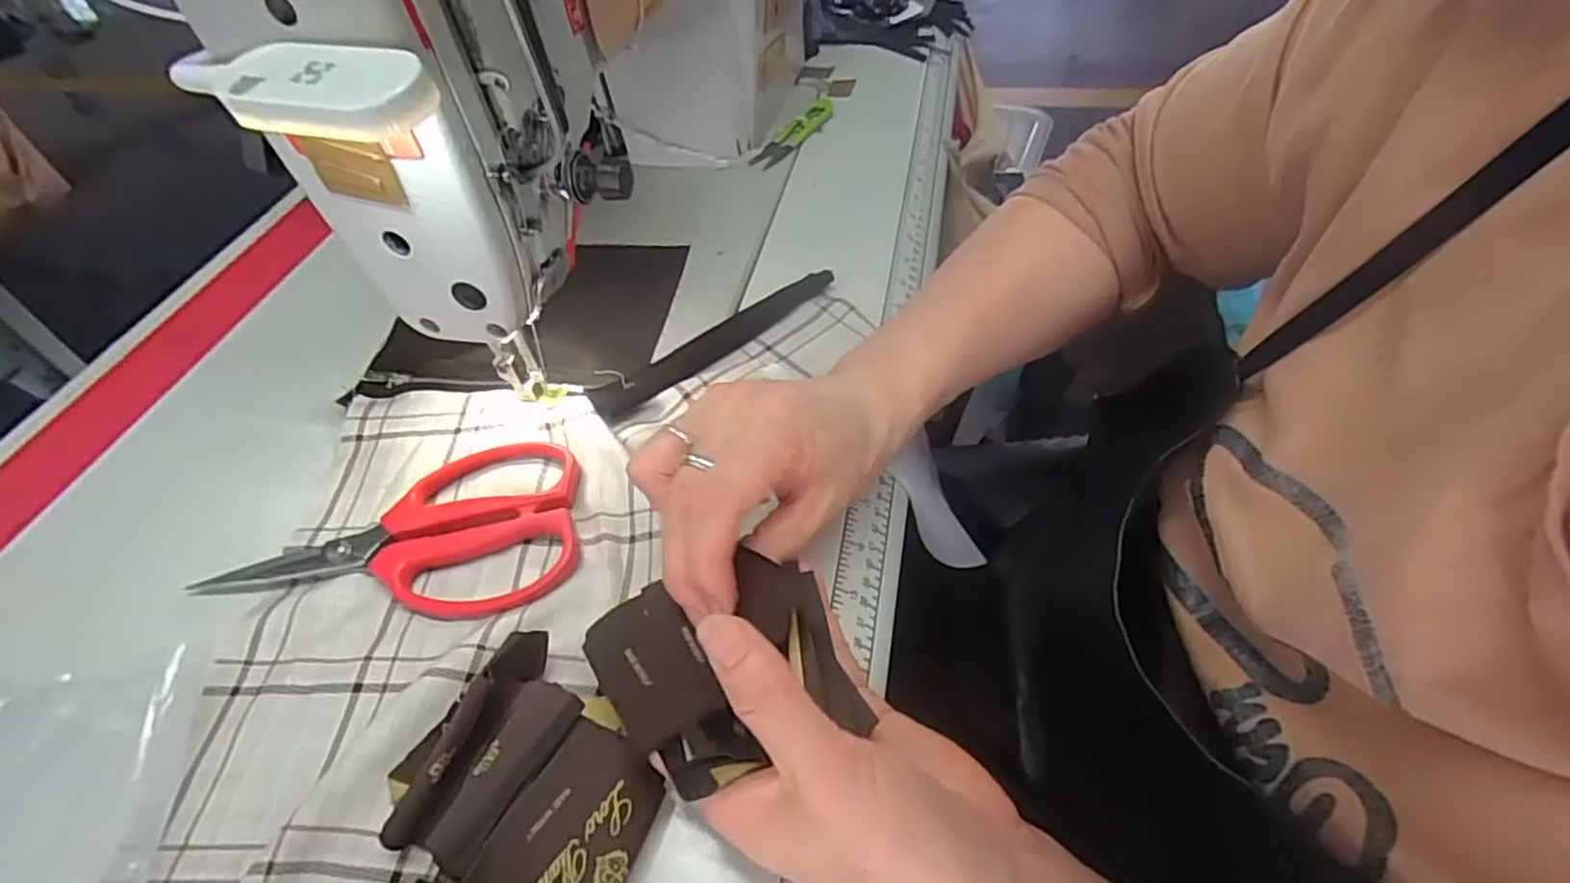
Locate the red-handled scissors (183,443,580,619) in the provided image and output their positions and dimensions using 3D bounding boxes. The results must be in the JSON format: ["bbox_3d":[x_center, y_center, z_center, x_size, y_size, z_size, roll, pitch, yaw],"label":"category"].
[{"bbox_3d":[-0.188,0.046,0.339,0.174,0.011,0.092,-9,48,-1],"label":"red-handled scissors"}]

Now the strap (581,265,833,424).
[{"bbox_3d":[-0.039,-0.062,0.417,0.168,0.007,0.029,-36,54,-23],"label":"strap"}]

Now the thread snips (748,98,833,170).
[{"bbox_3d":[0.010,-0.256,0.583,0.024,0.016,0.108,30,58,28],"label":"thread snips"}]

